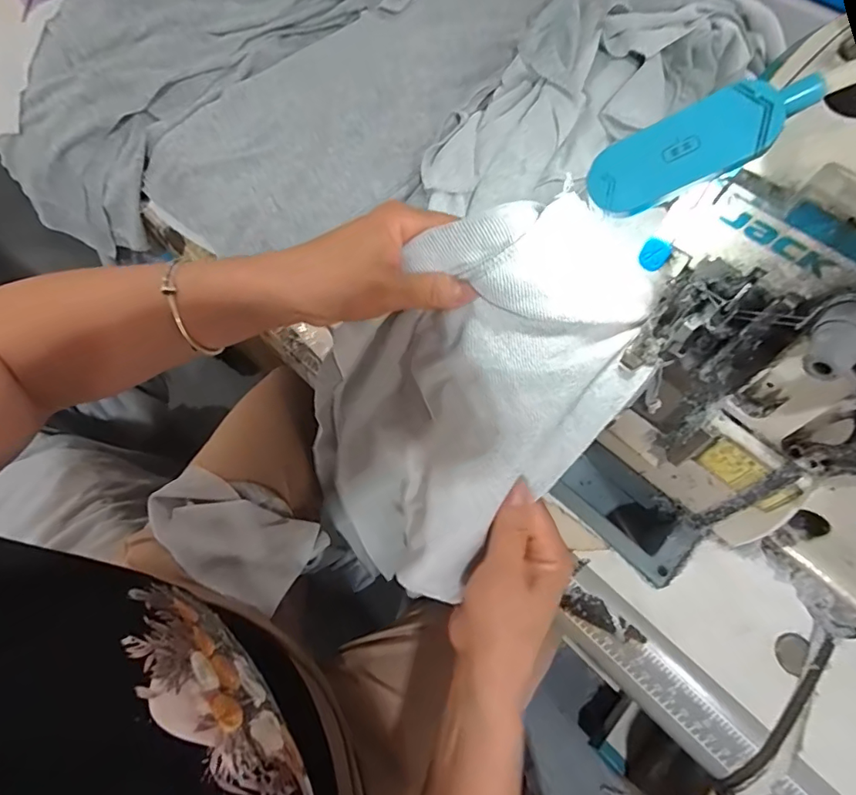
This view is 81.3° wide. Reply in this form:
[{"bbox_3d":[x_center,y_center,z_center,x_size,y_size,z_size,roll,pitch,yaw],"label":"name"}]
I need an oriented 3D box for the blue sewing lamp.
[{"bbox_3d":[0.116,-0.108,0.217,0.088,0.018,0.031,-21,94,21],"label":"blue sewing lamp"}]

